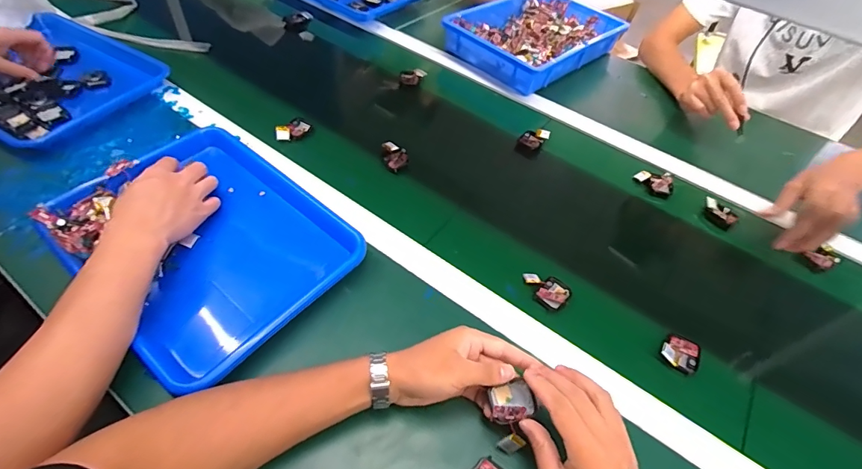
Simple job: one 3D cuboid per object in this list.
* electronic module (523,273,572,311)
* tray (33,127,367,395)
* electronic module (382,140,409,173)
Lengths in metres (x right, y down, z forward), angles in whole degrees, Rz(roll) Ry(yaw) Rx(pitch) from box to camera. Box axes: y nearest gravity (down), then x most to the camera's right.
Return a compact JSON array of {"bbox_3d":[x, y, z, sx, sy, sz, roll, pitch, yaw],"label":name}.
[{"bbox_3d":[0.147,0.068,0.538,0.044,0.012,0.057,-32,61,-27],"label":"electronic module"},{"bbox_3d":[-0.267,0.002,0.509,0.324,0.049,0.259,35,56,21],"label":"tray"},{"bbox_3d":[-0.055,-0.124,0.655,0.035,0.021,0.051,-17,55,-18],"label":"electronic module"}]

